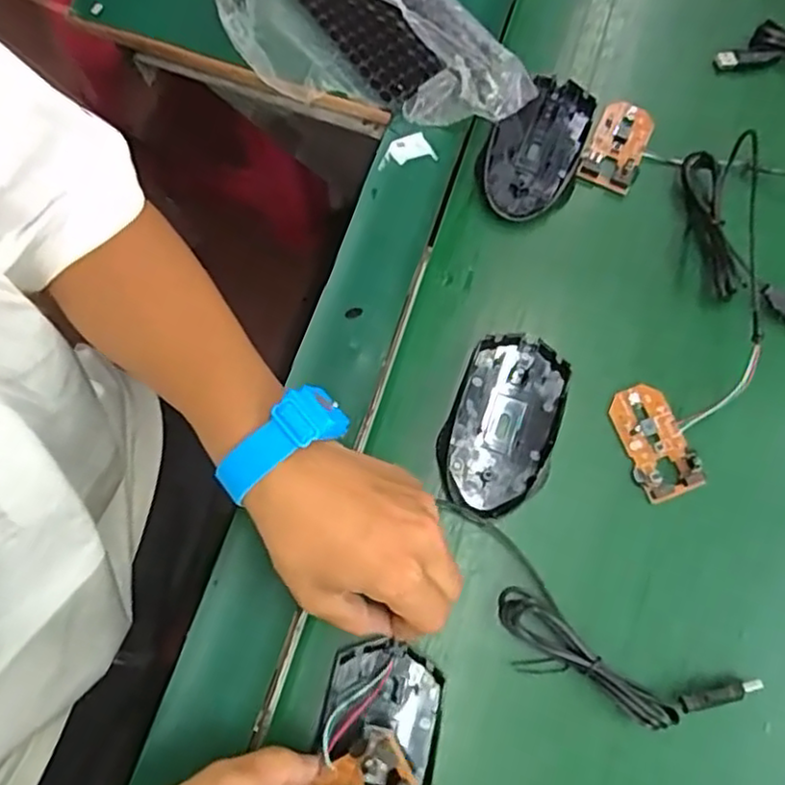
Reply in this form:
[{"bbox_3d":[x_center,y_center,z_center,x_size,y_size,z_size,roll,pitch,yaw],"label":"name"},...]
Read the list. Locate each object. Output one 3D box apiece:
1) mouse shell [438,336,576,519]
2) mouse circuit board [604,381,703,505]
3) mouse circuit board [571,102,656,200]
[{"bbox_3d":[0.067,0.018,0.409,0.062,0.013,0.110,20,75,3],"label":"mouse shell"},{"bbox_3d":[0.157,0.029,0.409,0.037,0.010,0.068,-17,76,-7],"label":"mouse circuit board"},{"bbox_3d":[0.153,-0.169,0.464,0.036,0.013,0.068,25,75,5],"label":"mouse circuit board"}]

